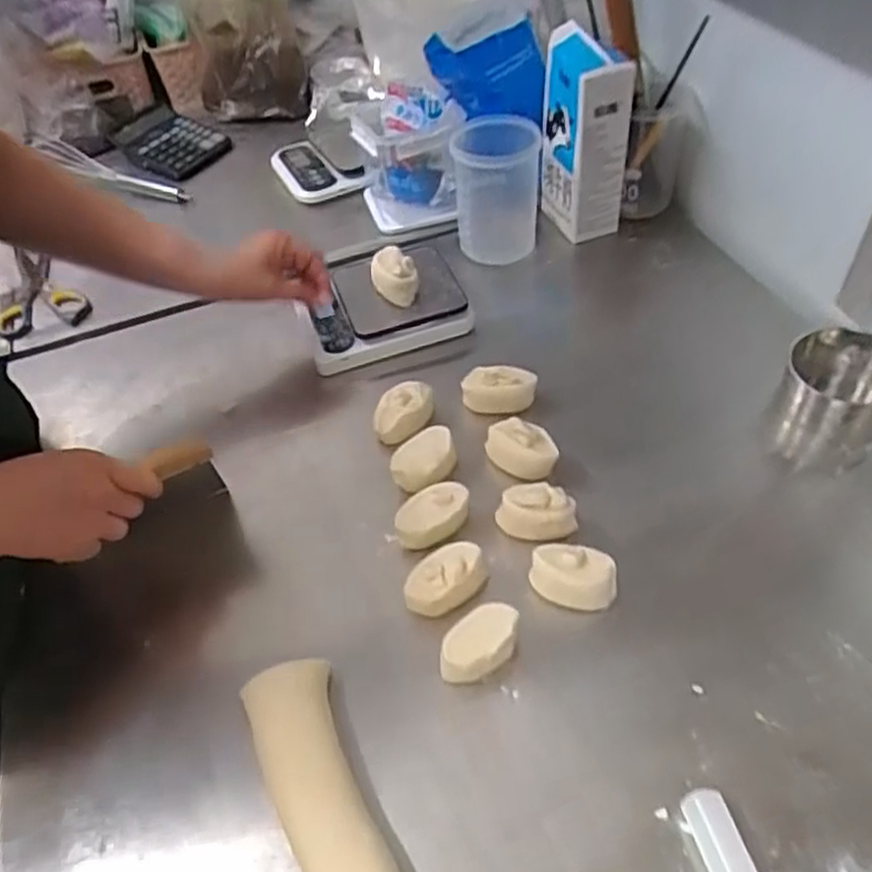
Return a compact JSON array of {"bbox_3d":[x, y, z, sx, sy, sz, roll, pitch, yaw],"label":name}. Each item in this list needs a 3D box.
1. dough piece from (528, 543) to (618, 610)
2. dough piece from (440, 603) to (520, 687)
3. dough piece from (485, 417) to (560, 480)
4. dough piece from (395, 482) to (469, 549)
[{"bbox_3d":[0.105,0.111,0.578,0.065,0.043,0.034,13,51,18],"label":"dough piece"},{"bbox_3d":[0.033,0.155,0.547,0.034,0.044,0.061,33,59,30],"label":"dough piece"},{"bbox_3d":[0.076,0.011,0.663,0.060,0.034,0.036,30,58,29],"label":"dough piece"},{"bbox_3d":[-0.002,0.066,0.621,0.064,0.030,0.034,-33,53,-21],"label":"dough piece"}]

